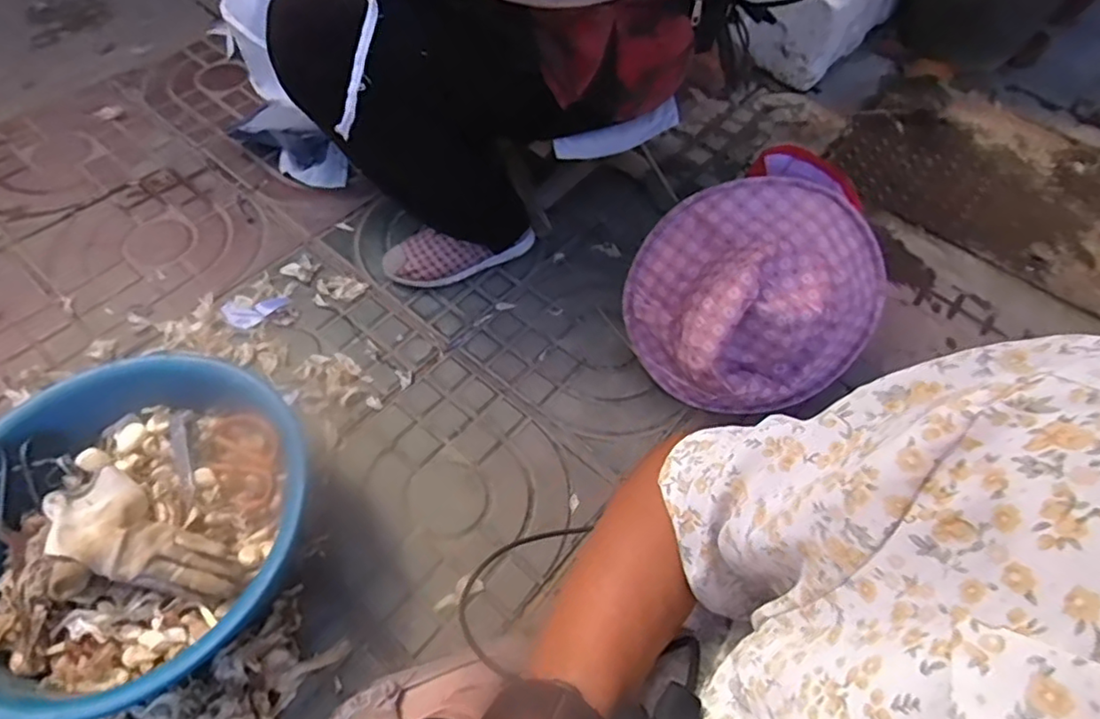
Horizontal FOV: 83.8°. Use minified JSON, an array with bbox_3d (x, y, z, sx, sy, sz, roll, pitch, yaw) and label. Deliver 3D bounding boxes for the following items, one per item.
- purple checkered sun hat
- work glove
[{"bbox_3d":[0.244,-0.077,0.744,0.259,0.215,0.231,-18,61,-13],"label":"purple checkered sun hat"},{"bbox_3d":[-0.400,0.179,0.576,0.209,0.052,0.099,27,58,14],"label":"work glove"}]

